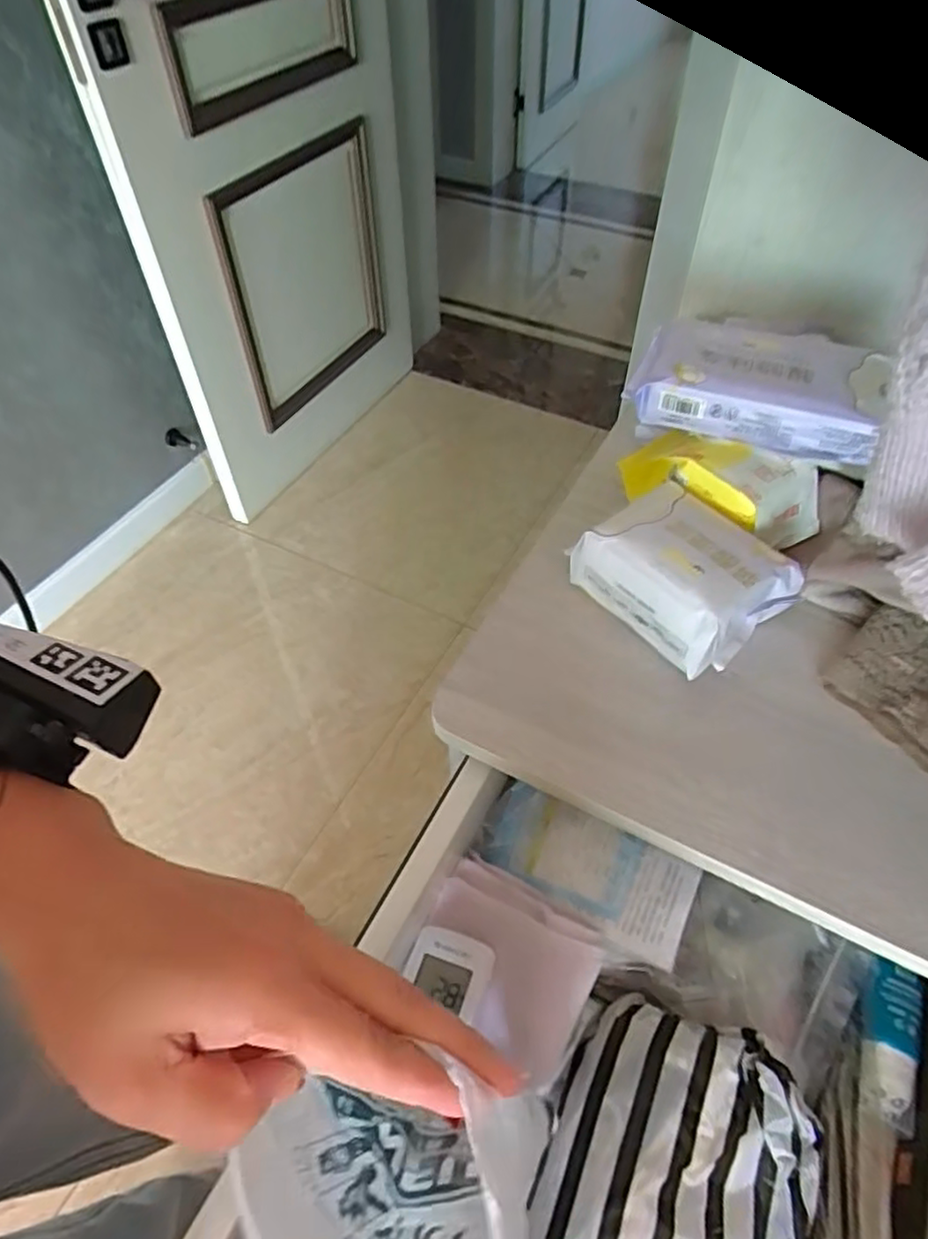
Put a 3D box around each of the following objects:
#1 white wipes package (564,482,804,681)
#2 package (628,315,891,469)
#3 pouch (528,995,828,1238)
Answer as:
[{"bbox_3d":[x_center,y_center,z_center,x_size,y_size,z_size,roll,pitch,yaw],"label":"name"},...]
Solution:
[{"bbox_3d":[0.142,-0.032,0.453,0.091,0.056,0.119,-36,59,-25],"label":"white wipes package"},{"bbox_3d":[0.208,-0.168,0.494,0.166,0.044,0.096,19,54,15],"label":"package"},{"bbox_3d":[0.105,0.305,0.333,0.141,0.060,0.191,16,53,13],"label":"pouch"}]

